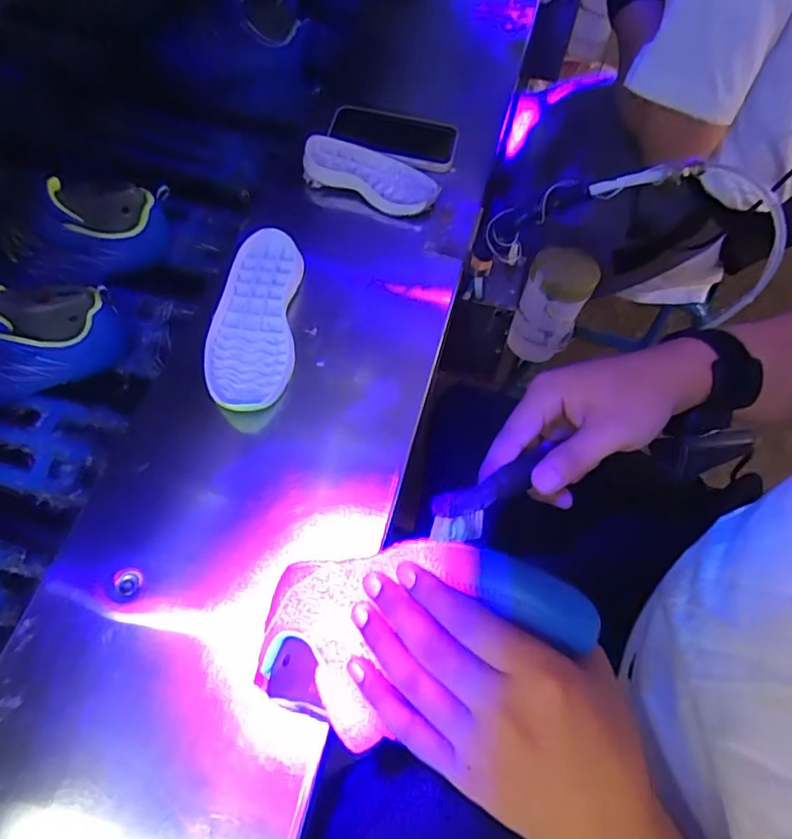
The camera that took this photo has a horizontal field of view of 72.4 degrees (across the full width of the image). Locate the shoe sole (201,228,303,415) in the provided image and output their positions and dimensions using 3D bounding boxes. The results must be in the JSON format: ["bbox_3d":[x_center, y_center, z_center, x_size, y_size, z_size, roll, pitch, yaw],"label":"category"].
[{"bbox_3d":[-0.138,-0.099,0.522,0.081,0.018,0.201,2,65,-3],"label":"shoe sole"}]

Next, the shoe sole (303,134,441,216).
[{"bbox_3d":[-0.031,-0.281,0.619,0.159,0.022,0.072,18,65,5],"label":"shoe sole"}]

